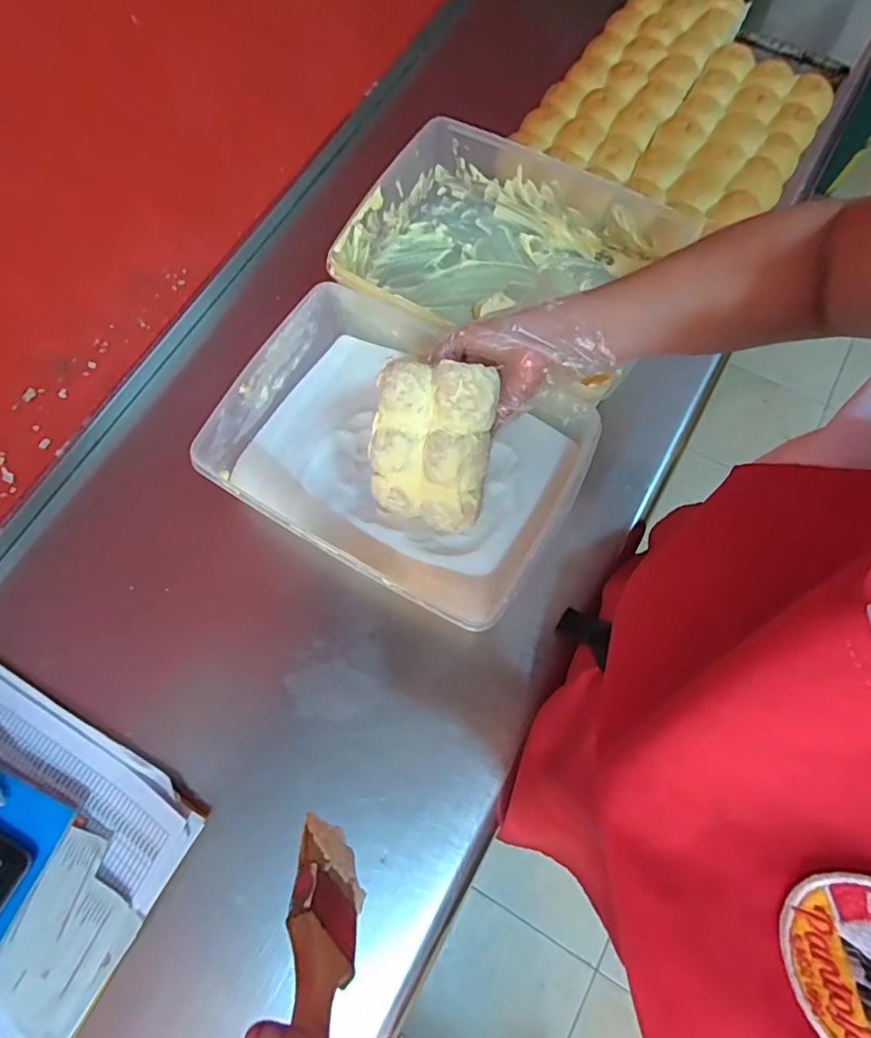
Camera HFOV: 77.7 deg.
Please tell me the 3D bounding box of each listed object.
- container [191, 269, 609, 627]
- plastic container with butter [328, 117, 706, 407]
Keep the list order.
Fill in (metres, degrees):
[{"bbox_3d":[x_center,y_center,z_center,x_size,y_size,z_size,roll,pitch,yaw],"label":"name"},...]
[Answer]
[{"bbox_3d":[-0.038,-0.064,0.557,0.339,0.092,0.242,29,76,10],"label":"container"},{"bbox_3d":[0.077,-0.283,0.619,0.326,0.095,0.245,26,75,9],"label":"plastic container with butter"}]

